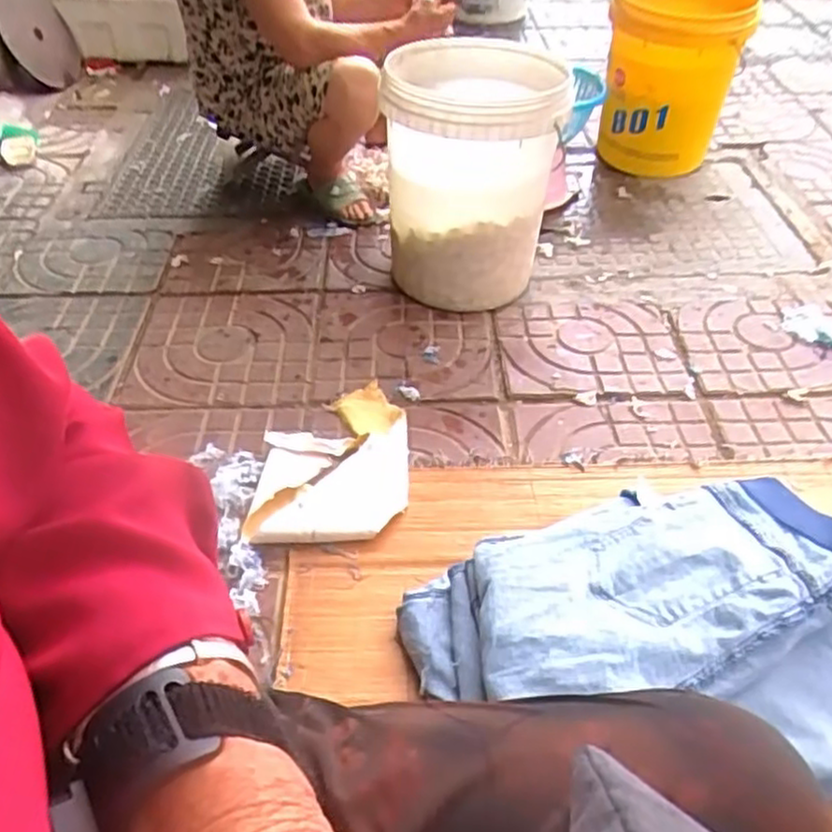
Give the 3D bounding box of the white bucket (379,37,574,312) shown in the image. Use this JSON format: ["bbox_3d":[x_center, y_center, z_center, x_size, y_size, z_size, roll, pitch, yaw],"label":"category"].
[{"bbox_3d":[0.098,-0.415,1.290,0.289,0.411,0.325,0,44,3],"label":"white bucket"}]

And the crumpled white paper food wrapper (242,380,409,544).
[{"bbox_3d":[-0.116,0.062,1.038,0.203,0.028,0.282,-2,44,2],"label":"crumpled white paper food wrapper"}]

